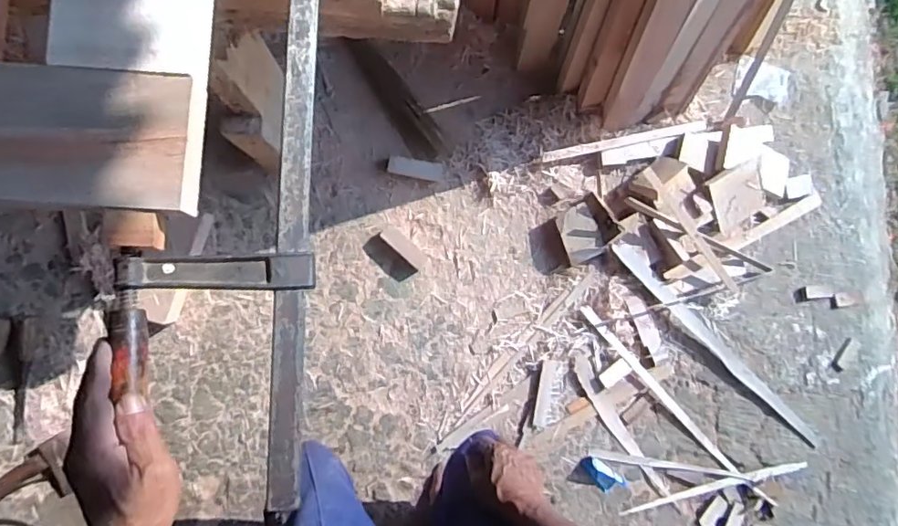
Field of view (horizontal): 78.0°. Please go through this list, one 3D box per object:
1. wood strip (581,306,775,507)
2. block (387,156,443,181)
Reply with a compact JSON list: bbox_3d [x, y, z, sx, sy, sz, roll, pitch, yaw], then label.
[{"bbox_3d":[0.510,0.323,1.245,0.025,0.016,0.602,-44,89,-9],"label":"wood strip"},{"bbox_3d":[-0.075,-0.212,1.241,0.120,0.014,0.039,9,82,-5],"label":"block"}]

